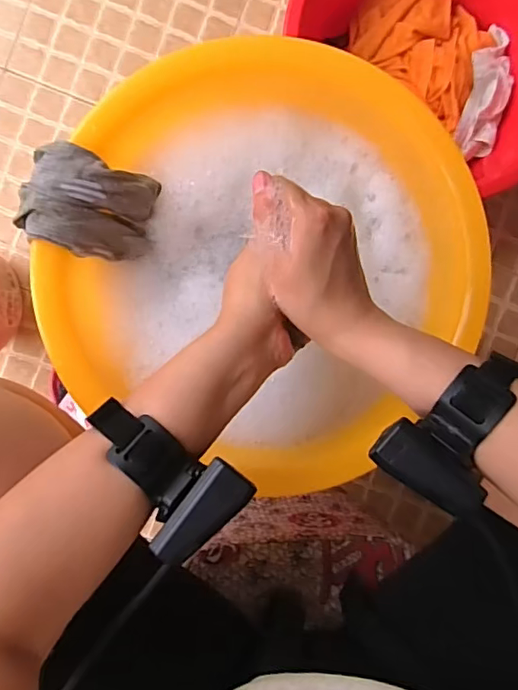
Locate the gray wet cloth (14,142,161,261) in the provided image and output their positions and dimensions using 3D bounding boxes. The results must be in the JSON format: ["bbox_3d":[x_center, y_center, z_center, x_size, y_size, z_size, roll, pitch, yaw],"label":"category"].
[{"bbox_3d":[-0.147,-0.120,0.468,0.096,0.062,0.083,18,91,-4],"label":"gray wet cloth"}]

